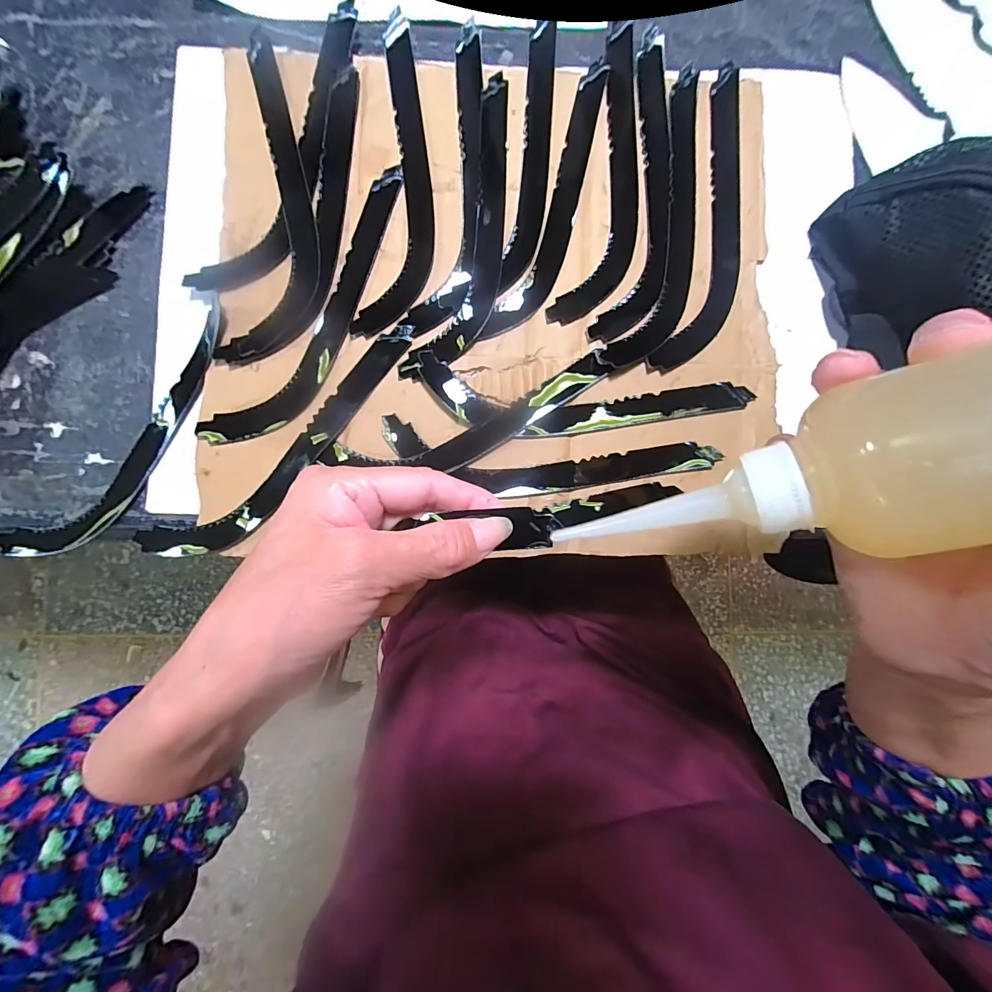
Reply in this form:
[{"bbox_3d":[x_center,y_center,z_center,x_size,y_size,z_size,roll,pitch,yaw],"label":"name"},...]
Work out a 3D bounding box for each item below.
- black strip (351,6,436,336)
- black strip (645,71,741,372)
[{"bbox_3d":[-0.059,-0.210,0.286,0.045,0.008,0.212,6,87,-3],"label":"black strip"},{"bbox_3d":[0.147,-0.183,0.289,0.043,0.004,0.215,14,86,0],"label":"black strip"}]

